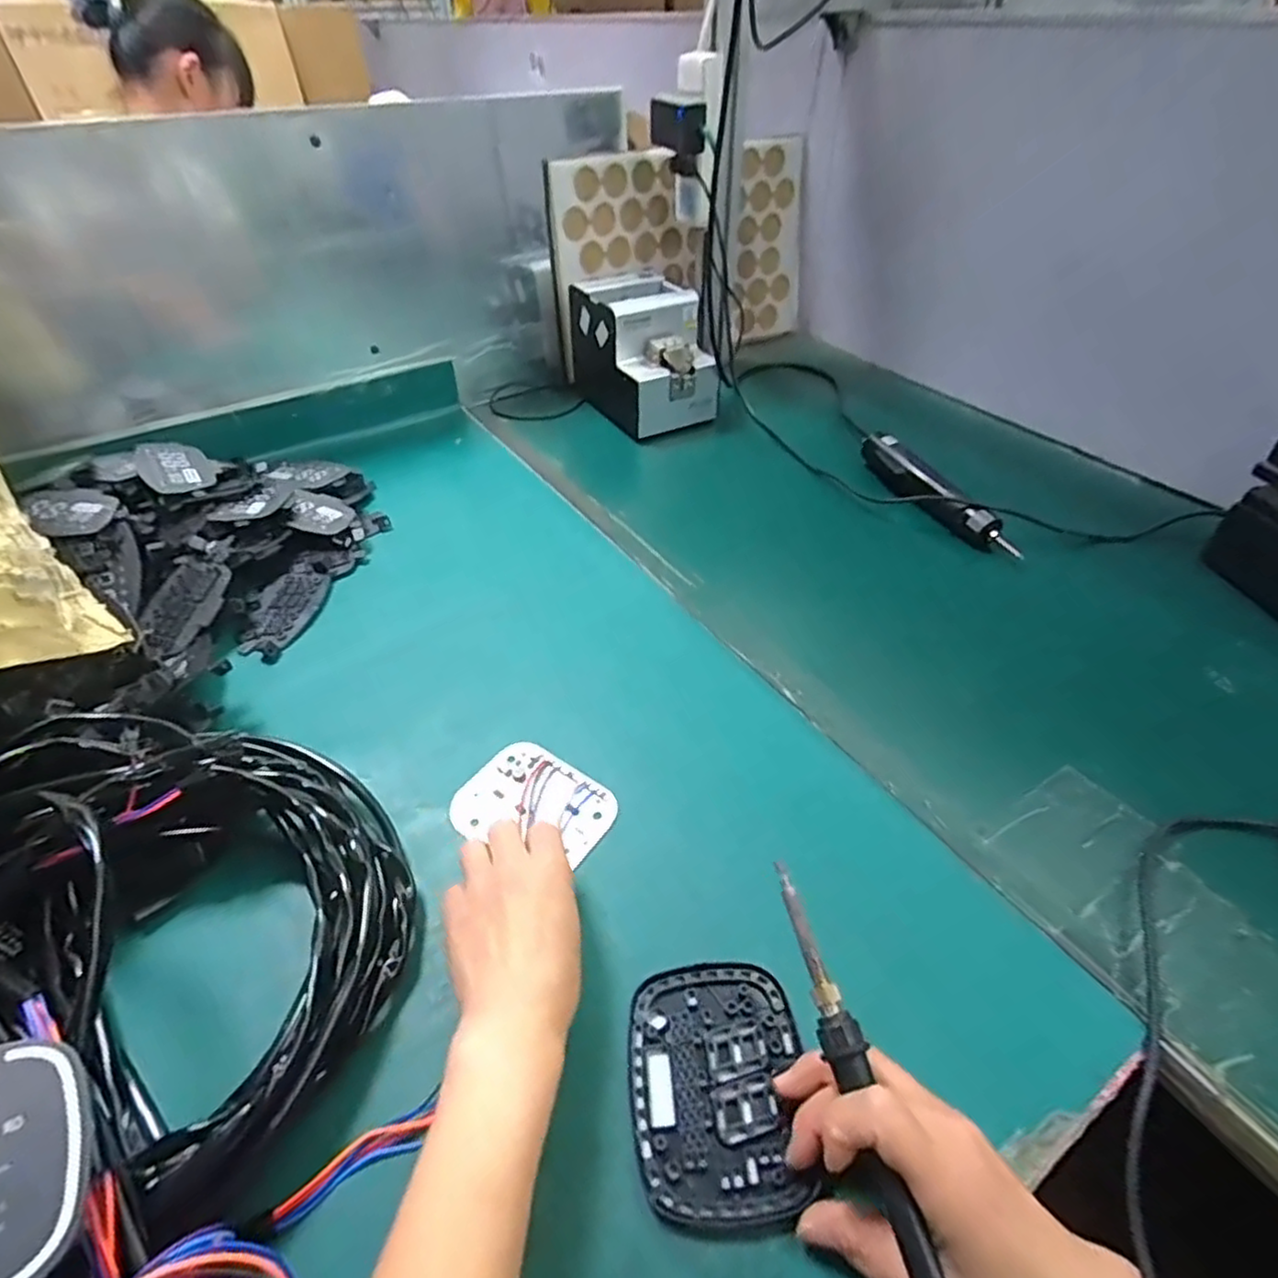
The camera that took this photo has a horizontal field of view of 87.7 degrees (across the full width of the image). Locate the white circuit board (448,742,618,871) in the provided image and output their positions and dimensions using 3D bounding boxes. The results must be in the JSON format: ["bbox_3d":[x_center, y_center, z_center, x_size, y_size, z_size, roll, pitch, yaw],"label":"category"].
[{"bbox_3d":[-0.073,0.116,0.463,0.104,0.007,0.077,22,48,23],"label":"white circuit board"}]

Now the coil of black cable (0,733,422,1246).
[{"bbox_3d":[-0.241,0.147,0.381,0.260,0.073,0.191,30,52,29],"label":"coil of black cable"}]

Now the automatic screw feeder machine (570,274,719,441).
[{"bbox_3d":[0.006,-0.376,0.876,0.129,0.137,0.185,-20,46,-18],"label":"automatic screw feeder machine"}]

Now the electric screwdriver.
[{"bbox_3d":[0.319,-0.161,0.729,0.032,0.036,0.239,-18,46,-16],"label":"electric screwdriver"}]

